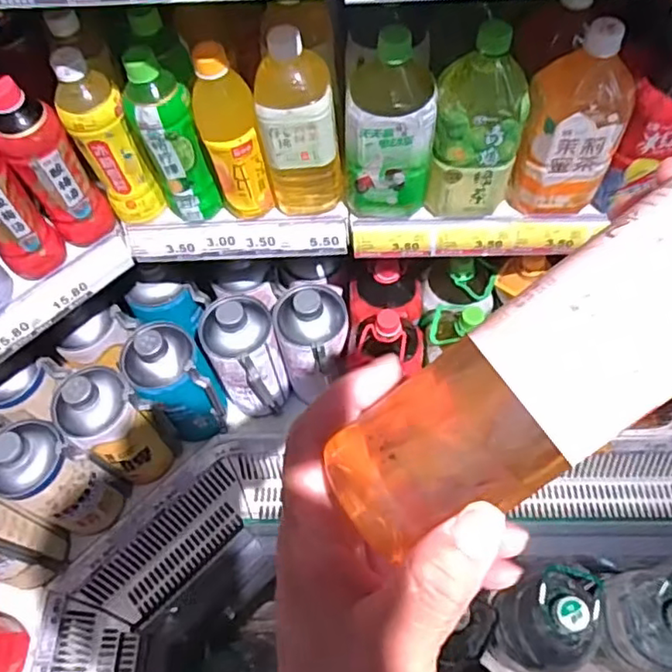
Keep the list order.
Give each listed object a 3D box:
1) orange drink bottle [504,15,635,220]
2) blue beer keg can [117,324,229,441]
[{"bbox_3d":[0.240,-0.220,0.627,0.092,0.201,0.078,9,62,8],"label":"orange drink bottle"},{"bbox_3d":[-0.239,0.073,0.909,0.103,0.221,0.104,-1,61,3],"label":"blue beer keg can"}]

